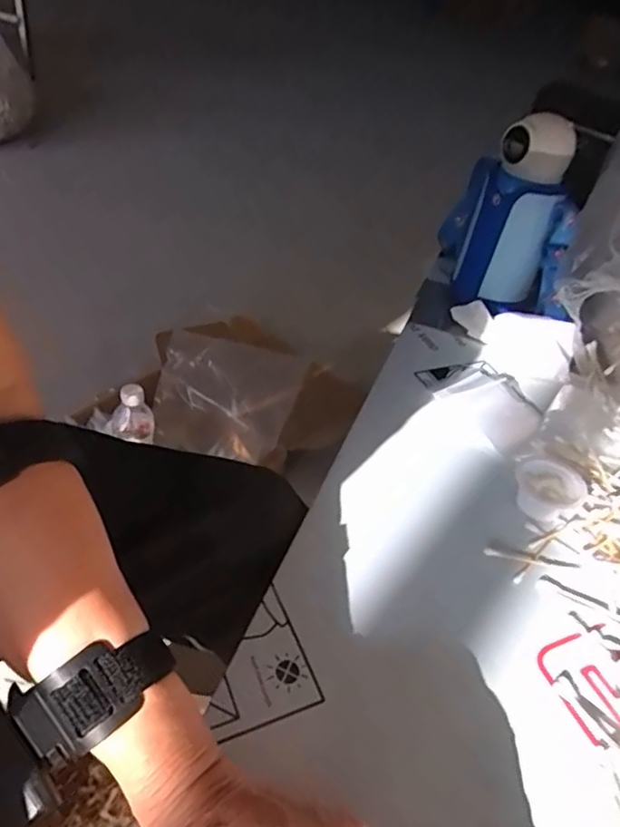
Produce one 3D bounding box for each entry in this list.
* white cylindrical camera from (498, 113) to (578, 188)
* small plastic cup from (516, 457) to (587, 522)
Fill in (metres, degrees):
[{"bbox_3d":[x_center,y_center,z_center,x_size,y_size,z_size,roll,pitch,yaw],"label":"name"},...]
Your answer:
[{"bbox_3d":[0.244,-0.286,0.637,0.074,0.058,0.069,16,40,7],"label":"white cylindrical camera"},{"bbox_3d":[0.190,0.061,0.478,0.052,0.026,0.050,6,40,-5],"label":"small plastic cup"}]

